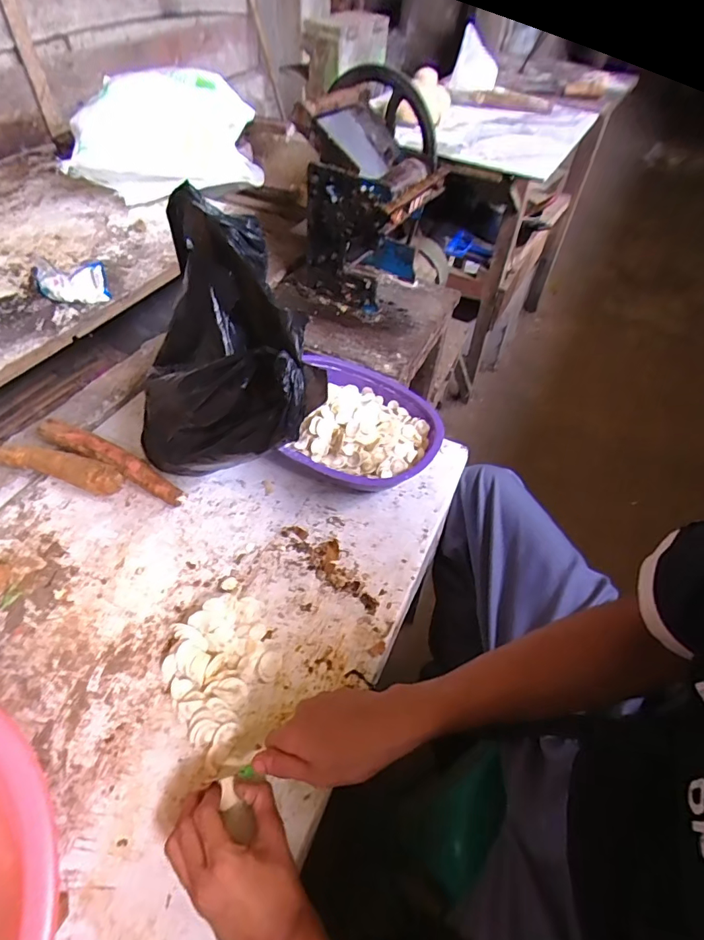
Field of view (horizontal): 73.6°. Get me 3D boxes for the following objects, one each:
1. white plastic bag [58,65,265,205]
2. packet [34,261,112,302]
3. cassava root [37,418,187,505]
[{"bbox_3d":[-0.458,-0.869,1.199,0.517,0.206,0.329,-24,54,-26],"label":"white plastic bag"},{"bbox_3d":[-0.523,-0.345,0.886,0.125,0.072,0.035,-9,49,-14],"label":"packet"},{"bbox_3d":[-0.343,-0.017,0.676,0.249,0.028,0.036,23,54,14],"label":"cassava root"}]

